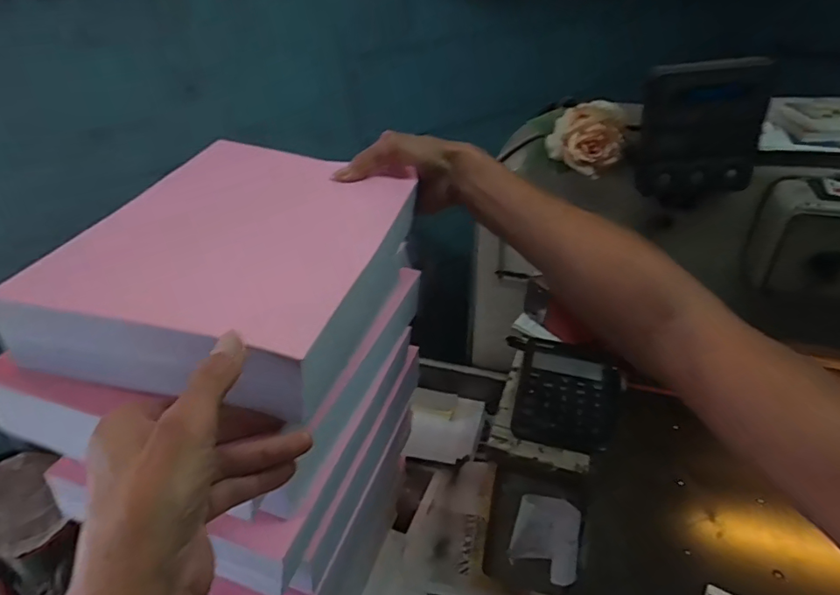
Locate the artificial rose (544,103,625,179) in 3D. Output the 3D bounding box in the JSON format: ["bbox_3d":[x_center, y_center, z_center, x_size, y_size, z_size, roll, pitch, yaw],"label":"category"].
[{"bbox_3d":[0.209,-0.204,0.663,0.089,0.081,0.061,11,38,17],"label":"artificial rose"}]

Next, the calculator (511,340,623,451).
[{"bbox_3d":[0.171,0.104,0.605,0.110,0.023,0.153,9,37,14],"label":"calculator"}]

